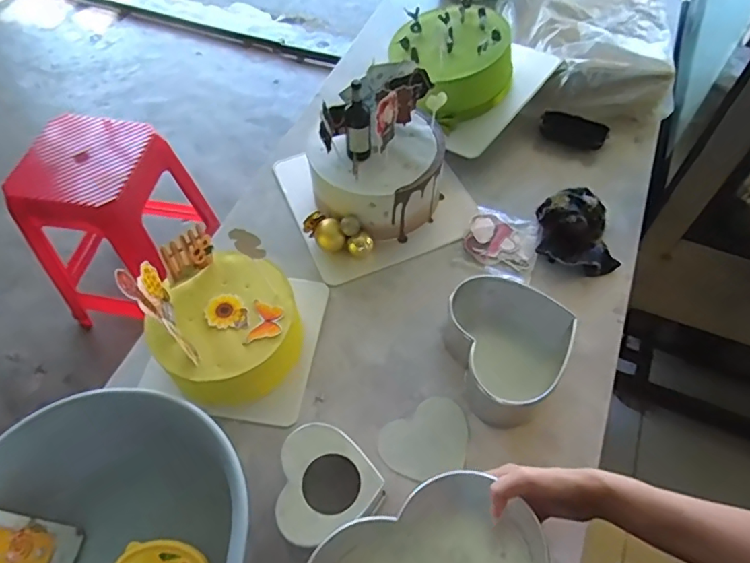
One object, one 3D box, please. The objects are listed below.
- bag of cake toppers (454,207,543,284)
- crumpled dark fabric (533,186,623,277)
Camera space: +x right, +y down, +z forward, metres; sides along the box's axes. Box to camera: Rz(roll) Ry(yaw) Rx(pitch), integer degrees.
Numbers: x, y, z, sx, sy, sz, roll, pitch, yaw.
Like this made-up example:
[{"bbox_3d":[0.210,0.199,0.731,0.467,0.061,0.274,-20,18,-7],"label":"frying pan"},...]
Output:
[{"bbox_3d":[0.185,-0.055,0.773,0.105,0.010,0.109,20,60,13],"label":"bag of cake toppers"},{"bbox_3d":[0.294,-0.080,0.767,0.112,0.041,0.145,5,58,4],"label":"crumpled dark fabric"}]

